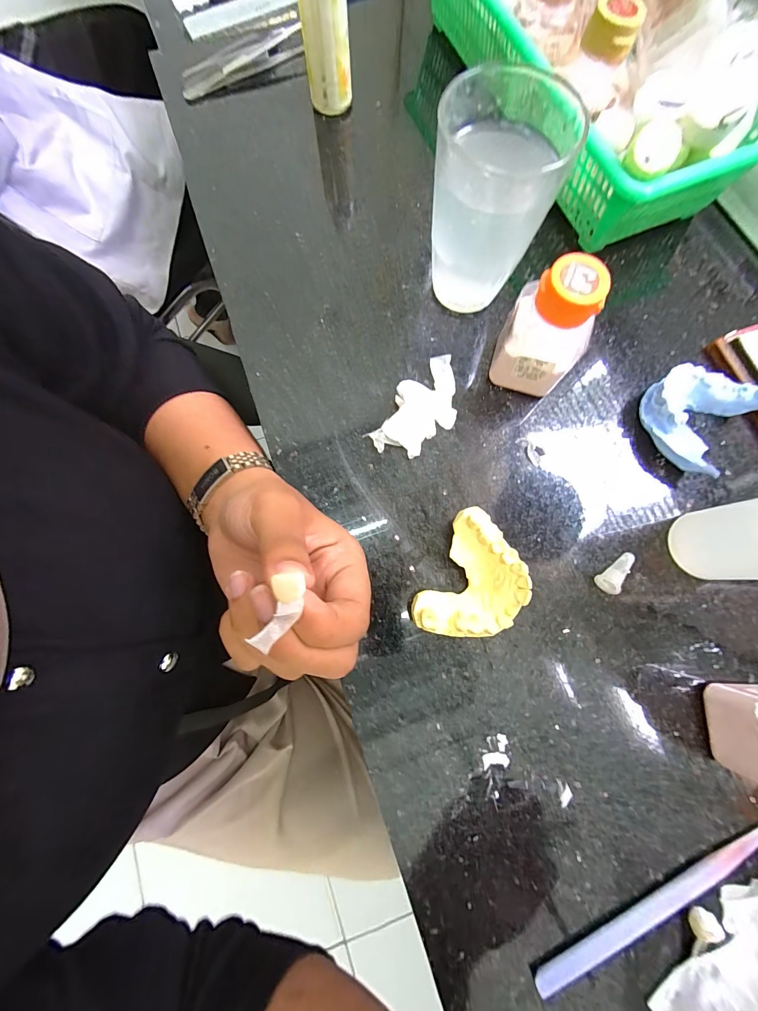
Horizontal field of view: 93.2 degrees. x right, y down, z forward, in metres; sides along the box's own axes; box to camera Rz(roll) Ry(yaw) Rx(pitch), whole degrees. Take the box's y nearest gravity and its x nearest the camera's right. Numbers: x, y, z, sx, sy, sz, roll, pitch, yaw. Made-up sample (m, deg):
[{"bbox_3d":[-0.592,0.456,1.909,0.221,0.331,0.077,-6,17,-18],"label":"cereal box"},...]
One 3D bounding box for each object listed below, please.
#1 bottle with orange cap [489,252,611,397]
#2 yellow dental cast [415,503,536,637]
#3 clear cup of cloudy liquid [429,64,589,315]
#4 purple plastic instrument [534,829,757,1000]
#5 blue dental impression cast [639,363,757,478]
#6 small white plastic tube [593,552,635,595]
[{"bbox_3d":[0.094,-0.100,0.204,0.041,0.073,0.039,20,79,5],"label":"bottle with orange cap"},{"bbox_3d":[0.053,0.043,0.198,0.049,0.026,0.067,28,80,7],"label":"yellow dental cast"},{"bbox_3d":[0.062,-0.167,0.206,0.062,0.097,0.067,0,78,1],"label":"clear cup of cloudy liquid"},{"bbox_3d":[0.137,0.196,0.174,0.138,0.005,0.009,-26,79,-4],"label":"purple plastic instrument"},{"bbox_3d":[0.195,-0.056,0.221,0.057,0.021,0.066,41,82,9],"label":"blue dental impression cast"},{"bbox_3d":[0.139,0.039,0.206,0.028,0.011,0.012,-35,80,-6],"label":"small white plastic tube"}]

